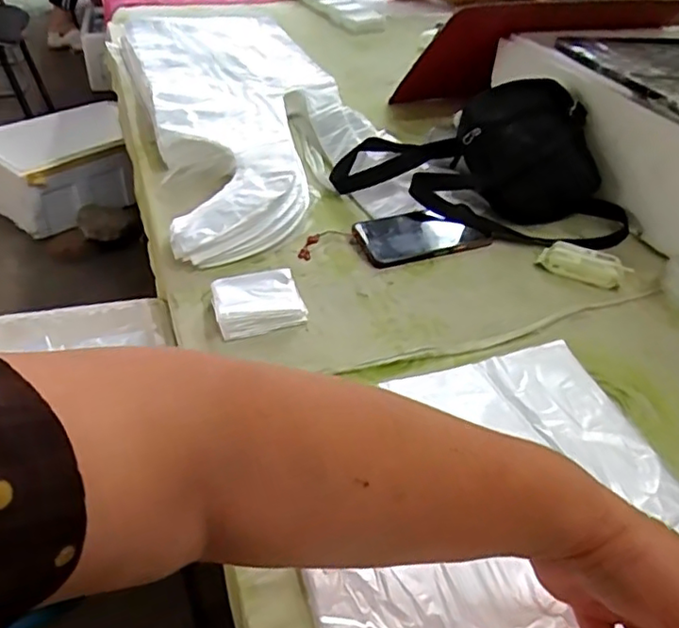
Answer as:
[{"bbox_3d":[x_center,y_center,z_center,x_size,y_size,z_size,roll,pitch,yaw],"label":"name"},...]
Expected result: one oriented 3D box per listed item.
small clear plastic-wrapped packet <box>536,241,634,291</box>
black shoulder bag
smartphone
[{"bbox_3d":[0.283,-0.057,0.712,0.097,0.018,0.050,20,41,18],"label":"small clear plastic-wrapped packet"},{"bbox_3d":[0.197,-0.213,0.811,0.373,0.127,0.197,18,41,16],"label":"black shoulder bag"},{"bbox_3d":[0.099,-0.098,0.752,0.151,0.016,0.085,-12,42,-20],"label":"smartphone"}]

